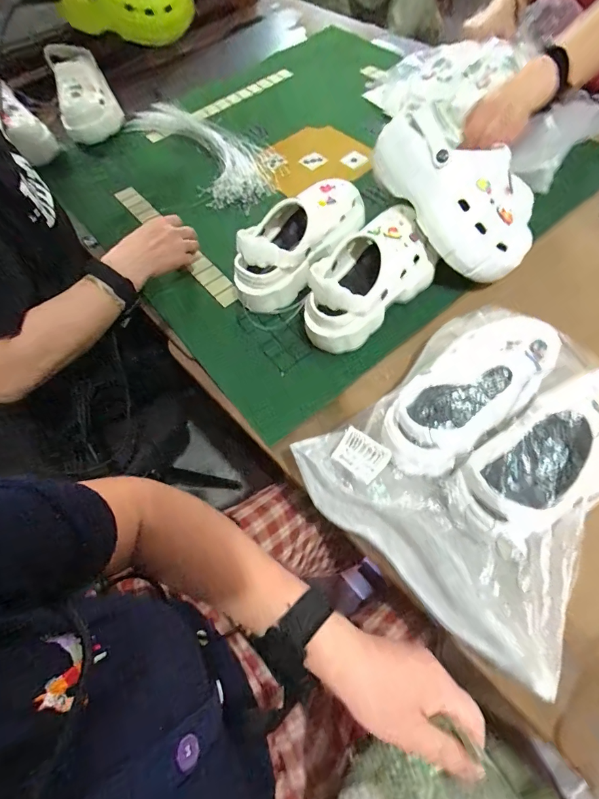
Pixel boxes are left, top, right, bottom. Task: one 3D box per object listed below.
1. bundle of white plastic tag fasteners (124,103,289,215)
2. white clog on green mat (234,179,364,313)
[{"bbox_3d":[-0.200,-0.539,0.846,0.191,0.038,0.452,-34,65,-15],"label":"bundle of white plastic tag fasteners"},{"bbox_3d":[-0.005,-0.246,0.615,0.102,0.080,0.245,38,70,21],"label":"white clog on green mat"}]

